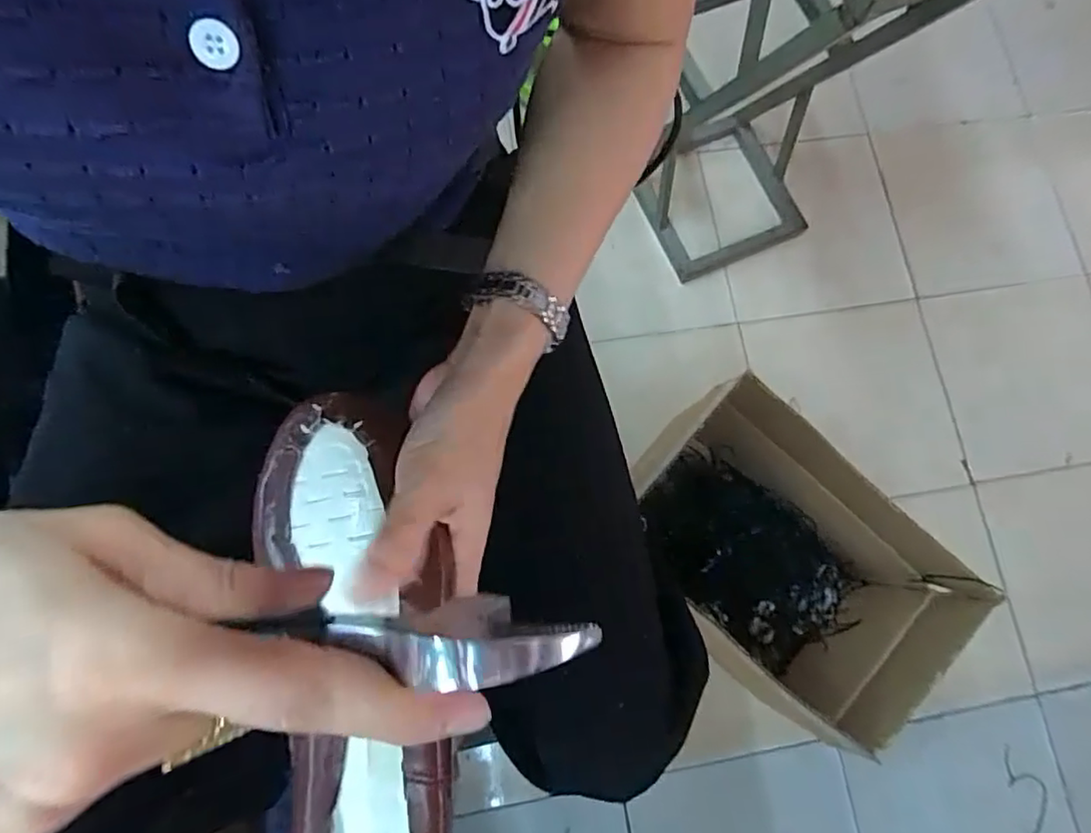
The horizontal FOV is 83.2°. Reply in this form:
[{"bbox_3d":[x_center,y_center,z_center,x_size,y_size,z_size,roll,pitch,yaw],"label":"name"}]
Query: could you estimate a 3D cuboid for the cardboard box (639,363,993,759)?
[{"bbox_3d":[0.343,0.228,0.988,0.303,0.384,0.479,-42,84,-11],"label":"cardboard box"}]

